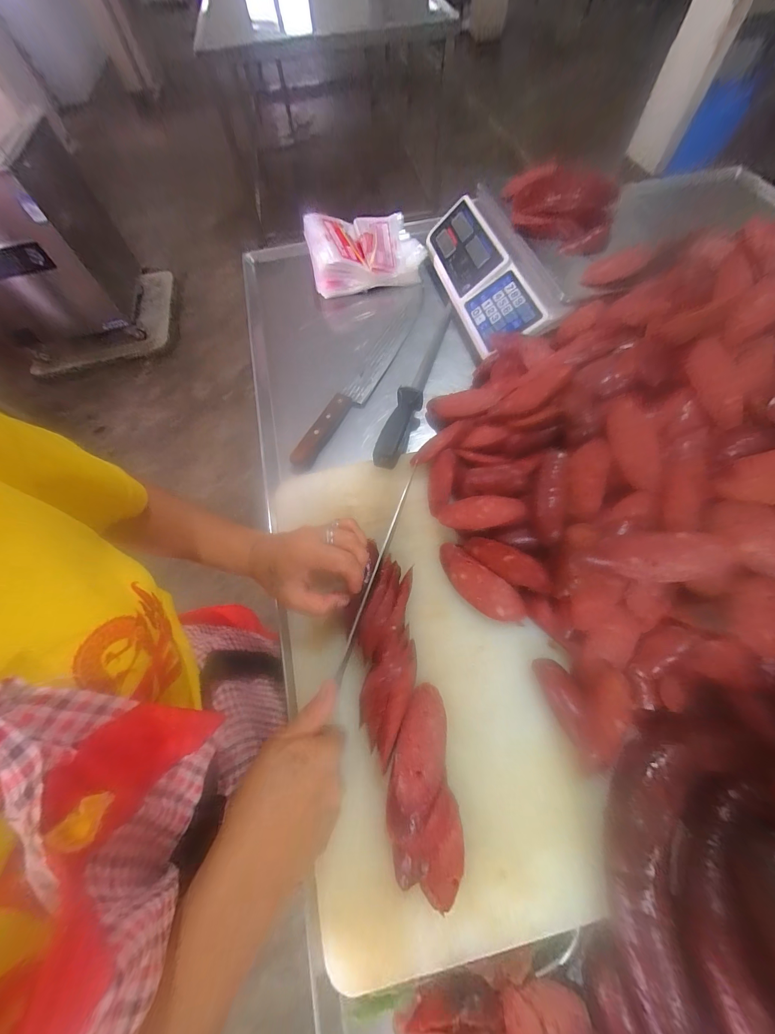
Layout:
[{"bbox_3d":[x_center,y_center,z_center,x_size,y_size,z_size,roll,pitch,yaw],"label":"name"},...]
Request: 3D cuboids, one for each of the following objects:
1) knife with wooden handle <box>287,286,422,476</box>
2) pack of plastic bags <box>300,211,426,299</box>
[{"bbox_3d":[-0.022,-0.242,0.523,0.047,0.030,0.417,21,68,12],"label":"knife with wooden handle"},{"bbox_3d":[-0.044,-0.482,0.610,0.203,0.076,0.156,-19,66,-5],"label":"pack of plastic bags"}]

